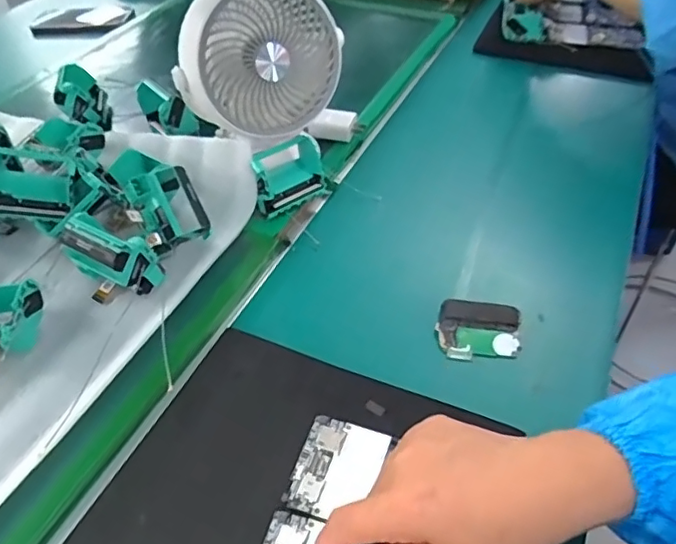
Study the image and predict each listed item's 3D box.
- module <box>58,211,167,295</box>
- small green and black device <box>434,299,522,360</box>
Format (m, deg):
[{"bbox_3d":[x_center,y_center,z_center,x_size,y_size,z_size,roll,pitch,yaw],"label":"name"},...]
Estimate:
[{"bbox_3d":[-0.184,-0.014,0.475,0.069,0.060,0.042,18,47,23],"label":"module"},{"bbox_3d":[0.115,0.046,0.474,0.066,0.017,0.051,-1,43,4],"label":"small green and black device"}]

